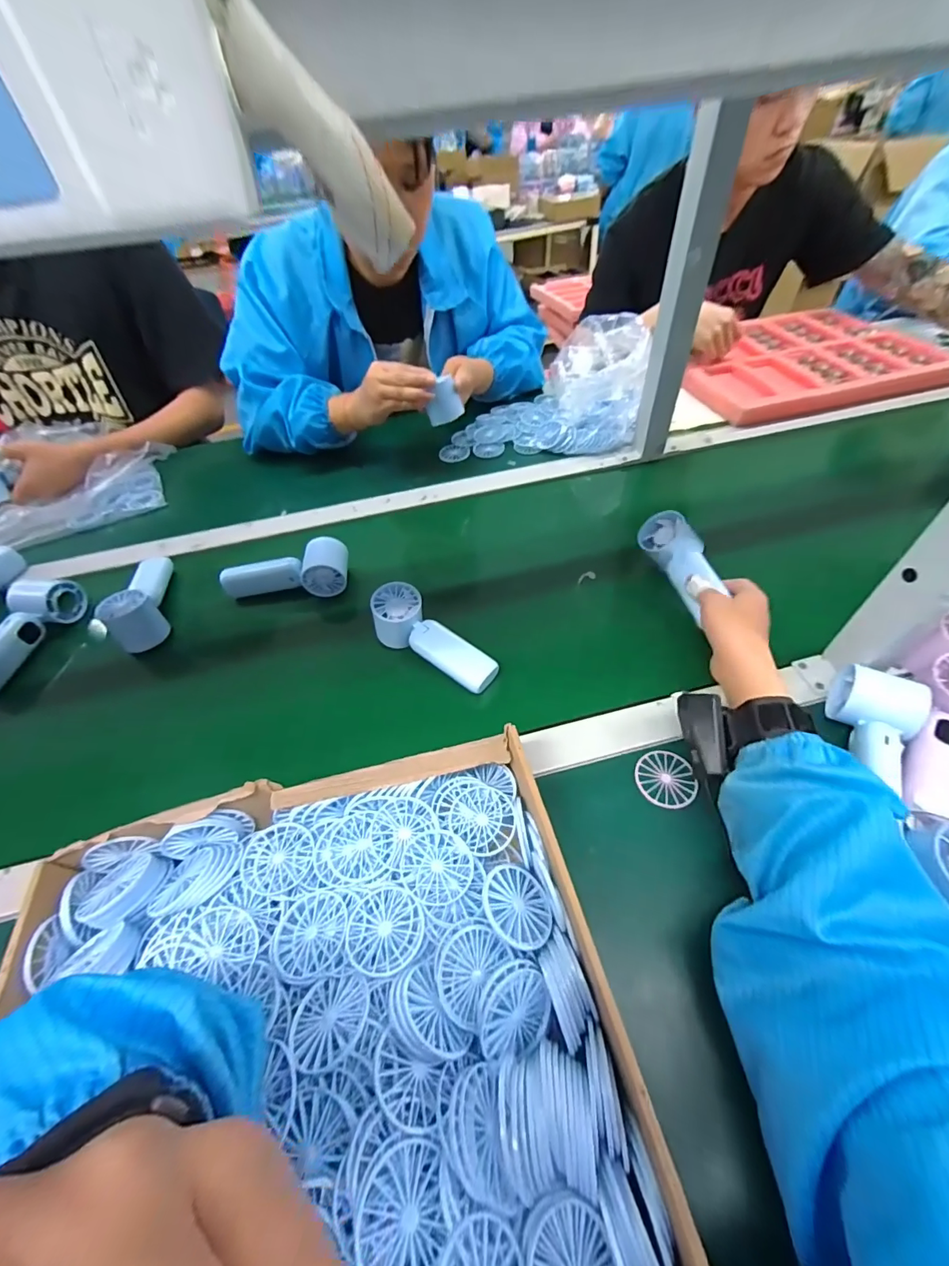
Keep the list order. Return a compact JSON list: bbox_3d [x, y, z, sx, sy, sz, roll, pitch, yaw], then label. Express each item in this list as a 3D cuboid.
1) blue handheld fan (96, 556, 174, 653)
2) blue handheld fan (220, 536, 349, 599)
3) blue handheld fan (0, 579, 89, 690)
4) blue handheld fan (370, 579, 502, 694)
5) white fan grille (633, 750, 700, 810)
[{"bbox_3d":[-0.410,-0.047,0.564,0.054,0.045,0.157,-19,50,-12],"label":"blue handheld fan"},{"bbox_3d":[-0.237,-0.079,0.583,0.153,0.047,0.056,-4,49,1],"label":"blue handheld fan"},{"bbox_3d":[-0.536,-0.002,0.542,0.055,0.054,0.157,5,49,8],"label":"blue handheld fan"},{"bbox_3d":[-0.047,0.009,0.498,0.157,0.046,0.057,36,59,15],"label":"blue handheld fan"},{"bbox_3d":[0.167,0.127,0.403,0.050,0.007,0.050,-2,49,2],"label":"white fan grille"}]

